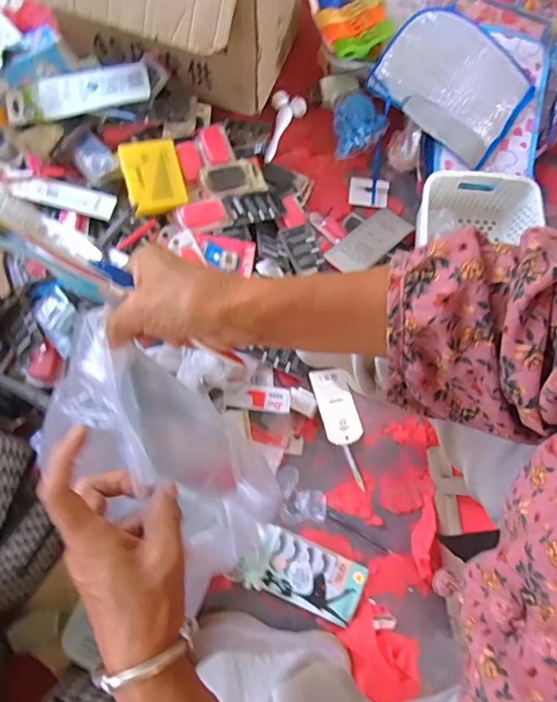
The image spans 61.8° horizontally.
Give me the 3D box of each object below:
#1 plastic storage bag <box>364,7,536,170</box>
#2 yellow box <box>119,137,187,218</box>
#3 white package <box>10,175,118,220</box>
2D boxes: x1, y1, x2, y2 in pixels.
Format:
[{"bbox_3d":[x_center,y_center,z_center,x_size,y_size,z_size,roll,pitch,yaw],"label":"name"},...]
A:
[{"bbox_3d":[0.314,-0.481,0.832,0.256,0.027,0.205,37,88,-4],"label":"plastic storage bag"},{"bbox_3d":[-0.207,-0.290,0.773,0.092,0.031,0.123,-16,78,-3],"label":"yellow box"},{"bbox_3d":[-0.365,-0.264,0.784,0.178,0.010,0.047,15,78,3],"label":"white package"}]

